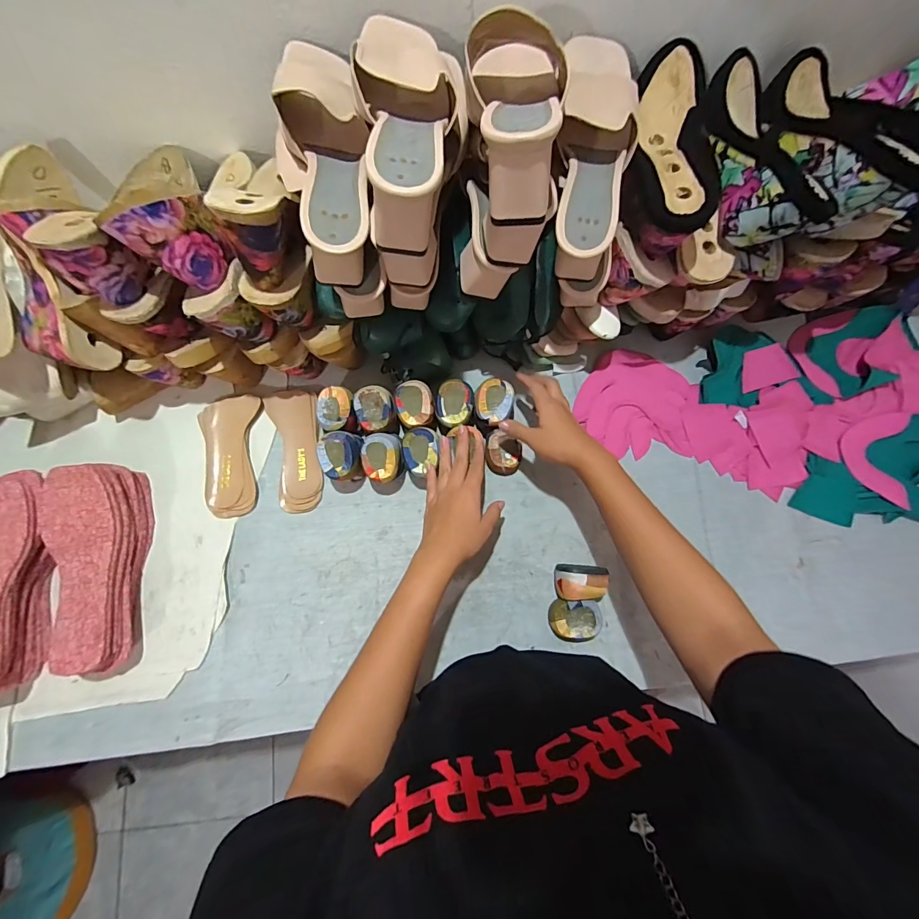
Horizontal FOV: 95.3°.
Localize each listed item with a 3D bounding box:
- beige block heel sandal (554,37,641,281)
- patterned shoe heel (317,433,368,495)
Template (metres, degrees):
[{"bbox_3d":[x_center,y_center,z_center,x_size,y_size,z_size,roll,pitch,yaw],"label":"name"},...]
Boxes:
[{"bbox_3d":[0.140,-0.313,0.439,0.075,0.094,0.238,6,77,2],"label":"beige block heel sandal"},{"bbox_3d":[-0.152,0.004,0.548,0.057,0.066,0.062,-12,76,-3],"label":"patterned shoe heel"}]

